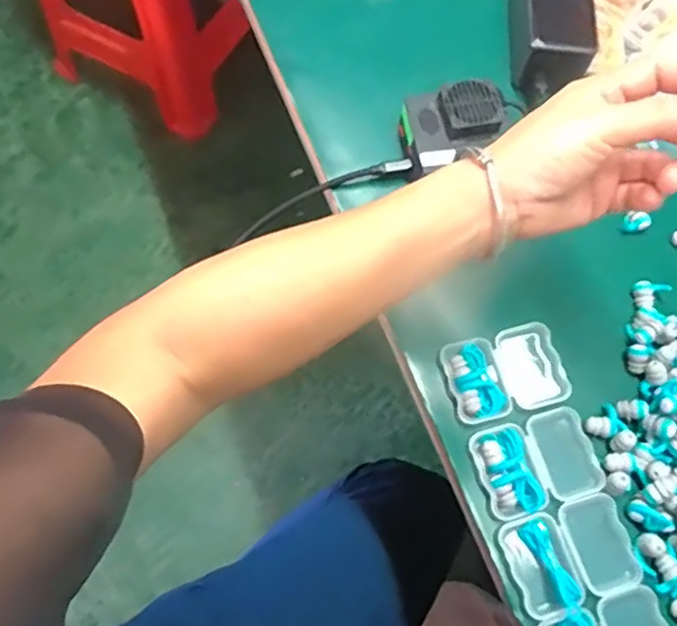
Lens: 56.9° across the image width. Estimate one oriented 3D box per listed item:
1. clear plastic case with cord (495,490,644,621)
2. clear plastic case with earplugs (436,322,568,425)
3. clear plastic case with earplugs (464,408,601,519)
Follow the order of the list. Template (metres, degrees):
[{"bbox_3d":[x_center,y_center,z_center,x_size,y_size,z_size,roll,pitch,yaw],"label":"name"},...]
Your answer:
[{"bbox_3d":[0.142,0.147,0.382,0.075,0.022,0.055,-15,71,-8],"label":"clear plastic case with cord"},{"bbox_3d":[0.110,0.040,0.420,0.076,0.015,0.055,-13,70,-8],"label":"clear plastic case with earplugs"},{"bbox_3d":[0.127,0.095,0.400,0.075,0.020,0.055,-15,70,-8],"label":"clear plastic case with earplugs"}]

